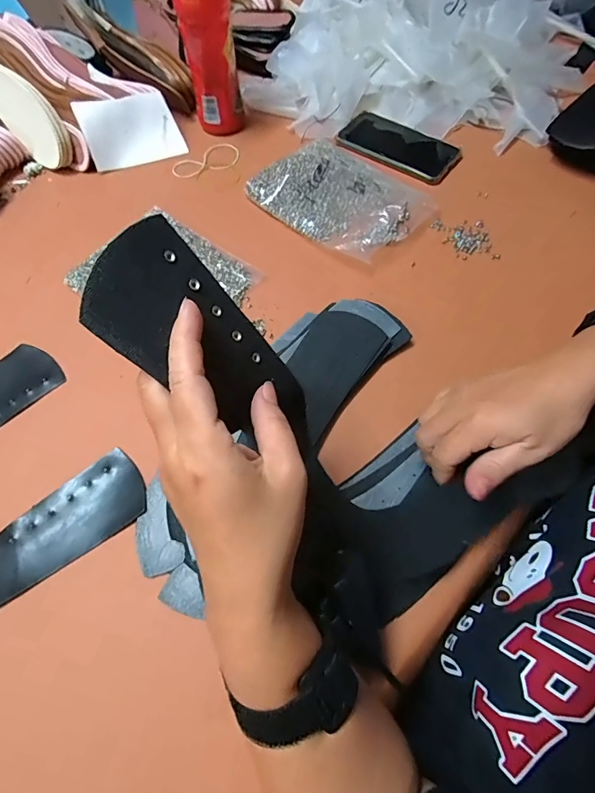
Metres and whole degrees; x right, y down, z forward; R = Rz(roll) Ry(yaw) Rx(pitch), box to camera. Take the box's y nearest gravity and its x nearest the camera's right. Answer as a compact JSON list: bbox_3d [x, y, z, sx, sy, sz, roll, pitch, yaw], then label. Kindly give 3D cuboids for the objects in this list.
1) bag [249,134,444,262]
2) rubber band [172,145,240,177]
[{"bbox_3d":[0.052,-0.258,0.523,0.204,0.029,0.146,40,72,19],"label":"bag"},{"bbox_3d":[-0.123,-0.329,0.582,0.103,0.004,0.050,-35,68,-14],"label":"rubber band"}]

